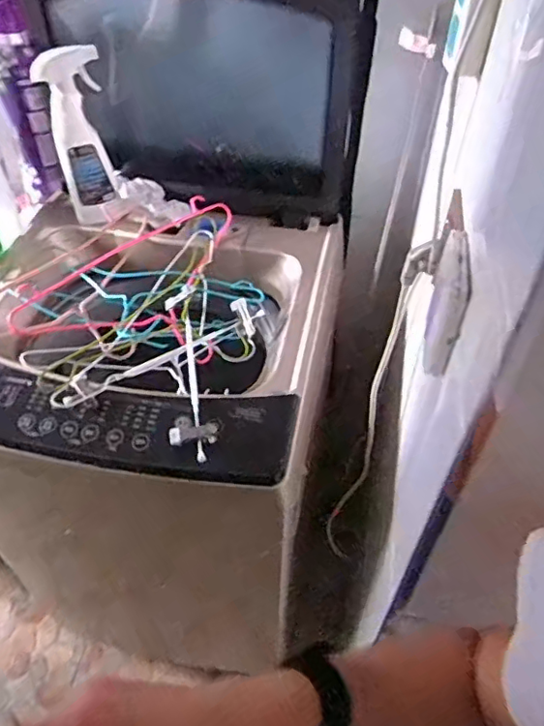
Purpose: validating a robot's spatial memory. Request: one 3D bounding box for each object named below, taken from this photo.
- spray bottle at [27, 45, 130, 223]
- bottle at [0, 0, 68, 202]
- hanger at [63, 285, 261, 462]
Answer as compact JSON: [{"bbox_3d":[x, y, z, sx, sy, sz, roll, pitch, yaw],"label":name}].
[{"bbox_3d":[-0.291,-0.334,0.885,0.085,0.272,0.072,-14,49,-14],"label":"spray bottle"},{"bbox_3d":[-0.423,-0.441,0.972,0.094,0.324,0.059,22,50,19],"label":"bottle"},{"bbox_3d":[-0.116,-0.001,0.767,0.185,0.028,0.253,19,49,16],"label":"hanger"}]

